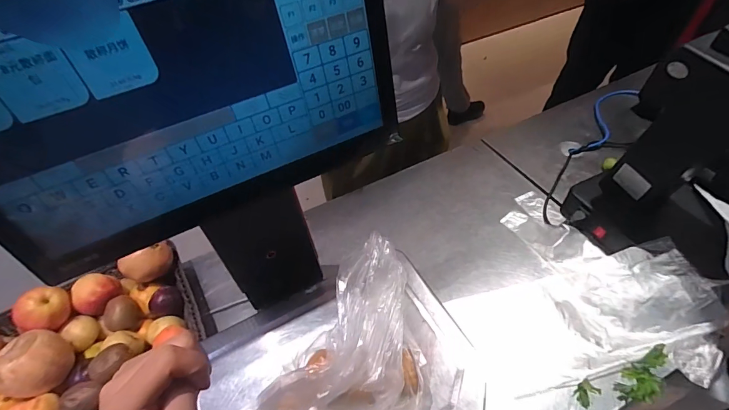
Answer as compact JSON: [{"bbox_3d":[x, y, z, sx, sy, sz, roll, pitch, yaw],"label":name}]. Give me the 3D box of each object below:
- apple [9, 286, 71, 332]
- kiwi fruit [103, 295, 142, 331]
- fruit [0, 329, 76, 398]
[{"bbox_3d":[-0.534,0.172,0.613,0.061,0.057,0.069,2,49,8],"label":"apple"},{"bbox_3d":[-0.424,0.194,0.653,0.051,0.044,0.054,30,58,28],"label":"kiwi fruit"},{"bbox_3d":[-0.502,0.241,0.565,0.079,0.073,0.093,9,50,14],"label":"fruit"}]

